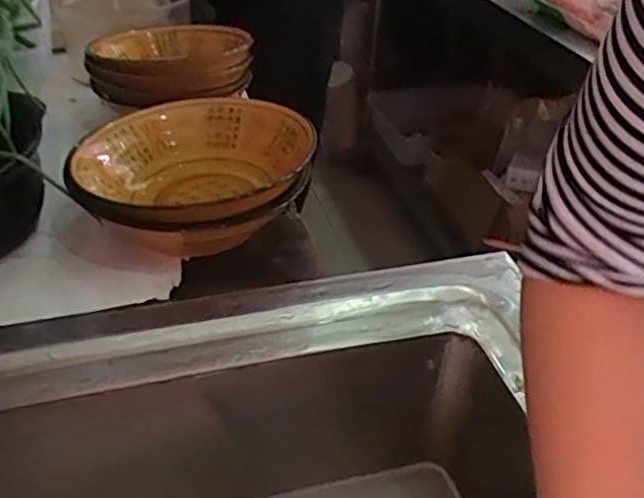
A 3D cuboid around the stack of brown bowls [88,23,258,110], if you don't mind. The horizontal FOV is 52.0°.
[{"bbox_3d":[-0.159,-0.201,0.702,0.163,0.057,0.153,-7,38,-13],"label":"stack of brown bowls"}]

